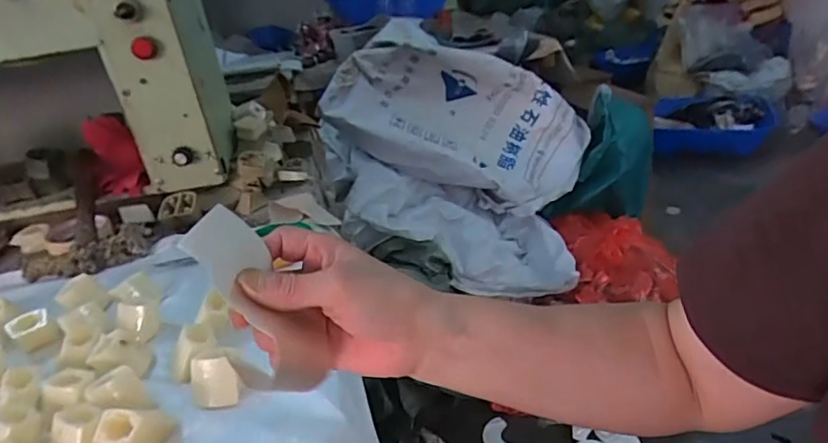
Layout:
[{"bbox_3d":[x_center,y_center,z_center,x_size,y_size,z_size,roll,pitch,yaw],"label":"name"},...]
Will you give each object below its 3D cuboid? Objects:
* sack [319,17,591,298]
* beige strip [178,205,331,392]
[{"bbox_3d":[0.107,-0.178,1.353,0.600,0.516,0.562,3,28,18],"label":"sack"},{"bbox_3d":[-0.089,0.047,0.306,0.043,0.113,0.029,-32,1,-41],"label":"beige strip"}]

